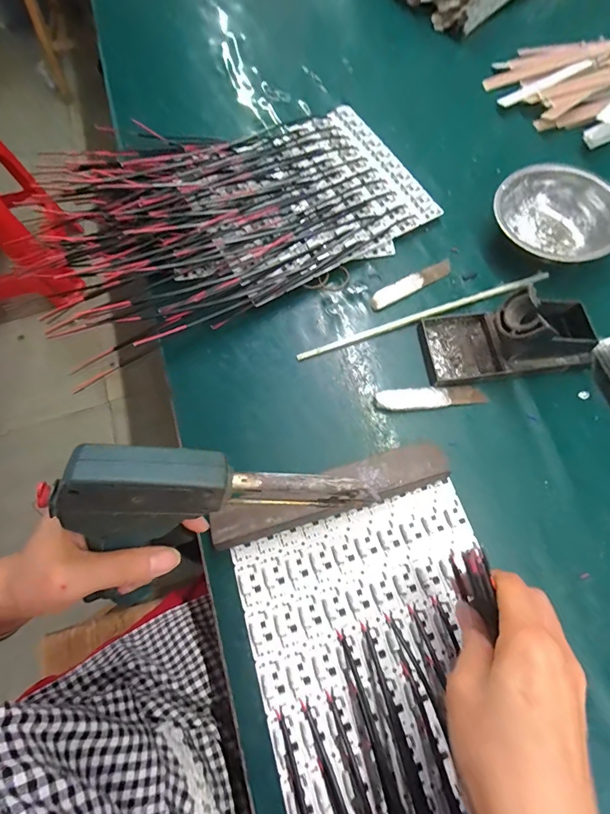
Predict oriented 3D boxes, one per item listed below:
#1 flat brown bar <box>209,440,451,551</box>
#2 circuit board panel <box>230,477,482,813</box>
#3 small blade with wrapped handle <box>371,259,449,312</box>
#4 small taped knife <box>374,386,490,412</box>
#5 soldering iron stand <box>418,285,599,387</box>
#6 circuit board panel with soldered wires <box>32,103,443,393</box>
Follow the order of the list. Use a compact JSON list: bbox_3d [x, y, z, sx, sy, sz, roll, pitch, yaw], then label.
[{"bbox_3d":[0.021,0.073,0.317,0.197,0.024,0.038,-18,71,-5],"label":"flat brown bar"},{"bbox_3d":[0.063,0.188,0.285,0.192,0.006,0.217,-16,71,-4],"label":"circuit board panel"},{"bbox_3d":[0.114,-0.133,0.406,0.102,0.004,0.020,-29,72,-8],"label":"small blade with wrapped handle"},{"bbox_3d":[0.118,-0.009,0.356,0.101,0.004,0.021,-6,70,0],"label":"small taped knife"},{"bbox_3d":[0.191,-0.071,0.346,0.147,0.069,0.073,-8,70,-1],"label":"soldering iron stand"},{"bbox_3d":[-0.086,-0.229,0.427,0.411,0.035,0.269,-30,72,-9],"label":"circuit board panel with soldered wires"}]

